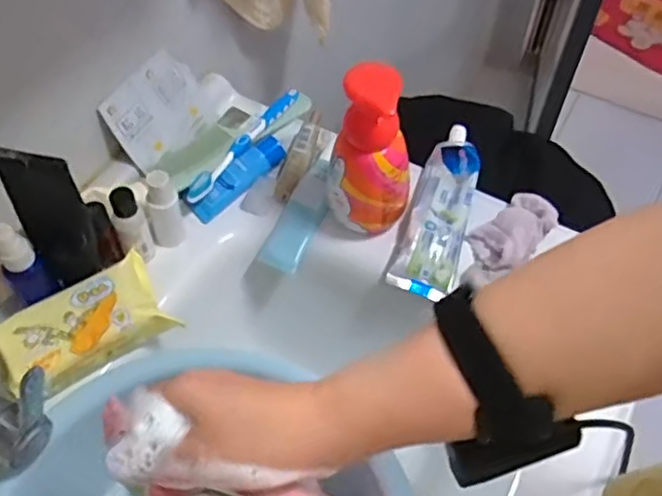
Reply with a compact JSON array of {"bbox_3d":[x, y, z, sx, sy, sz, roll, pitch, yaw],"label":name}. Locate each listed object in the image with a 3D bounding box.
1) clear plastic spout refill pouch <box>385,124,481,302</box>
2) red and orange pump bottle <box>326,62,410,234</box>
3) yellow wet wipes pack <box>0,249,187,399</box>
[{"bbox_3d":[0.101,-0.039,0.617,0.058,0.041,0.171,14,55,10],"label":"clear plastic spout refill pouch"},{"bbox_3d":[0.034,-0.077,0.559,0.067,0.156,0.048,2,54,1],"label":"red and orange pump bottle"},{"bbox_3d":[-0.196,0.061,0.528,0.129,0.033,0.075,-31,60,-21],"label":"yellow wet wipes pack"}]

